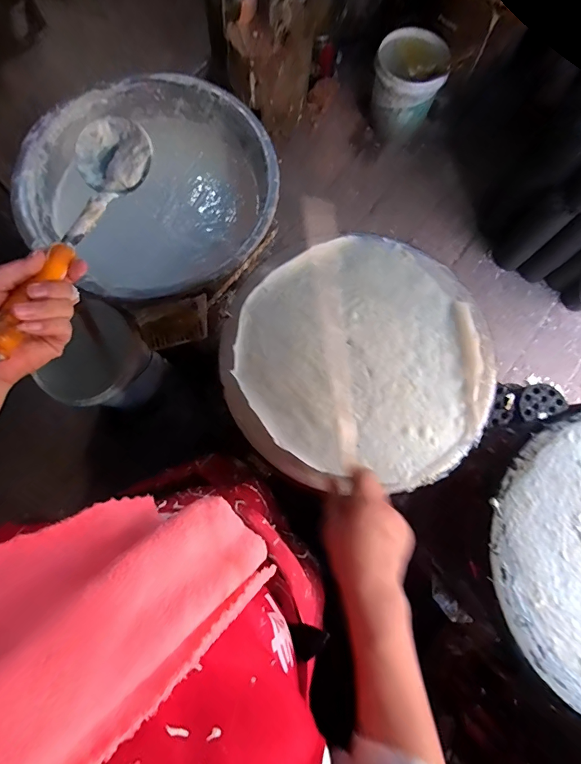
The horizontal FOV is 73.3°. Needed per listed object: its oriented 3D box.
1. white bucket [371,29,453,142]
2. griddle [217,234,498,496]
[{"bbox_3d":[0.446,-1.144,1.537,0.265,0.270,0.264,13,77,3],"label":"white bucket"},{"bbox_3d":[0.101,-0.031,0.532,0.342,0.024,0.356,0,77,0],"label":"griddle"}]

